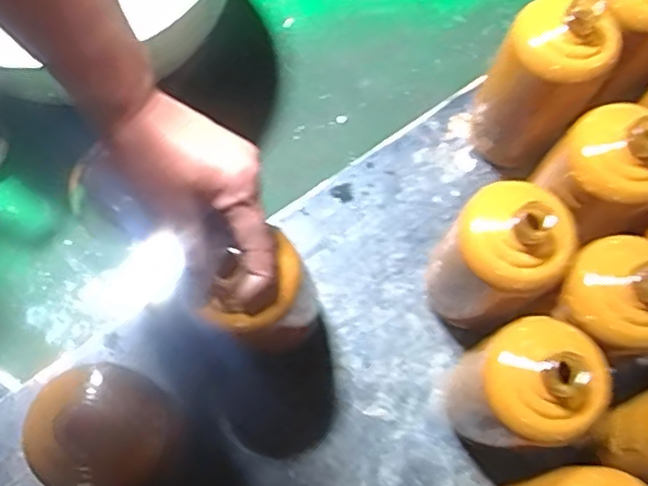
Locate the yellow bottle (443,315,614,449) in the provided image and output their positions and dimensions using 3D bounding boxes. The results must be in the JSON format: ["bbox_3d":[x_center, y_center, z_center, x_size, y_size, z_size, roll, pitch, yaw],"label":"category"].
[{"bbox_3d":[0.139,0.106,0.498,0.071,0.187,0.077,1,71,-4],"label":"yellow bottle"}]

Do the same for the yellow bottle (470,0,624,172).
[{"bbox_3d":[0.180,-0.135,0.582,0.084,0.190,0.069,32,73,9],"label":"yellow bottle"}]

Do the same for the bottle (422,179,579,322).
[{"bbox_3d":[0.125,0.016,0.529,0.064,0.182,0.086,-40,77,-14],"label":"bottle"}]

